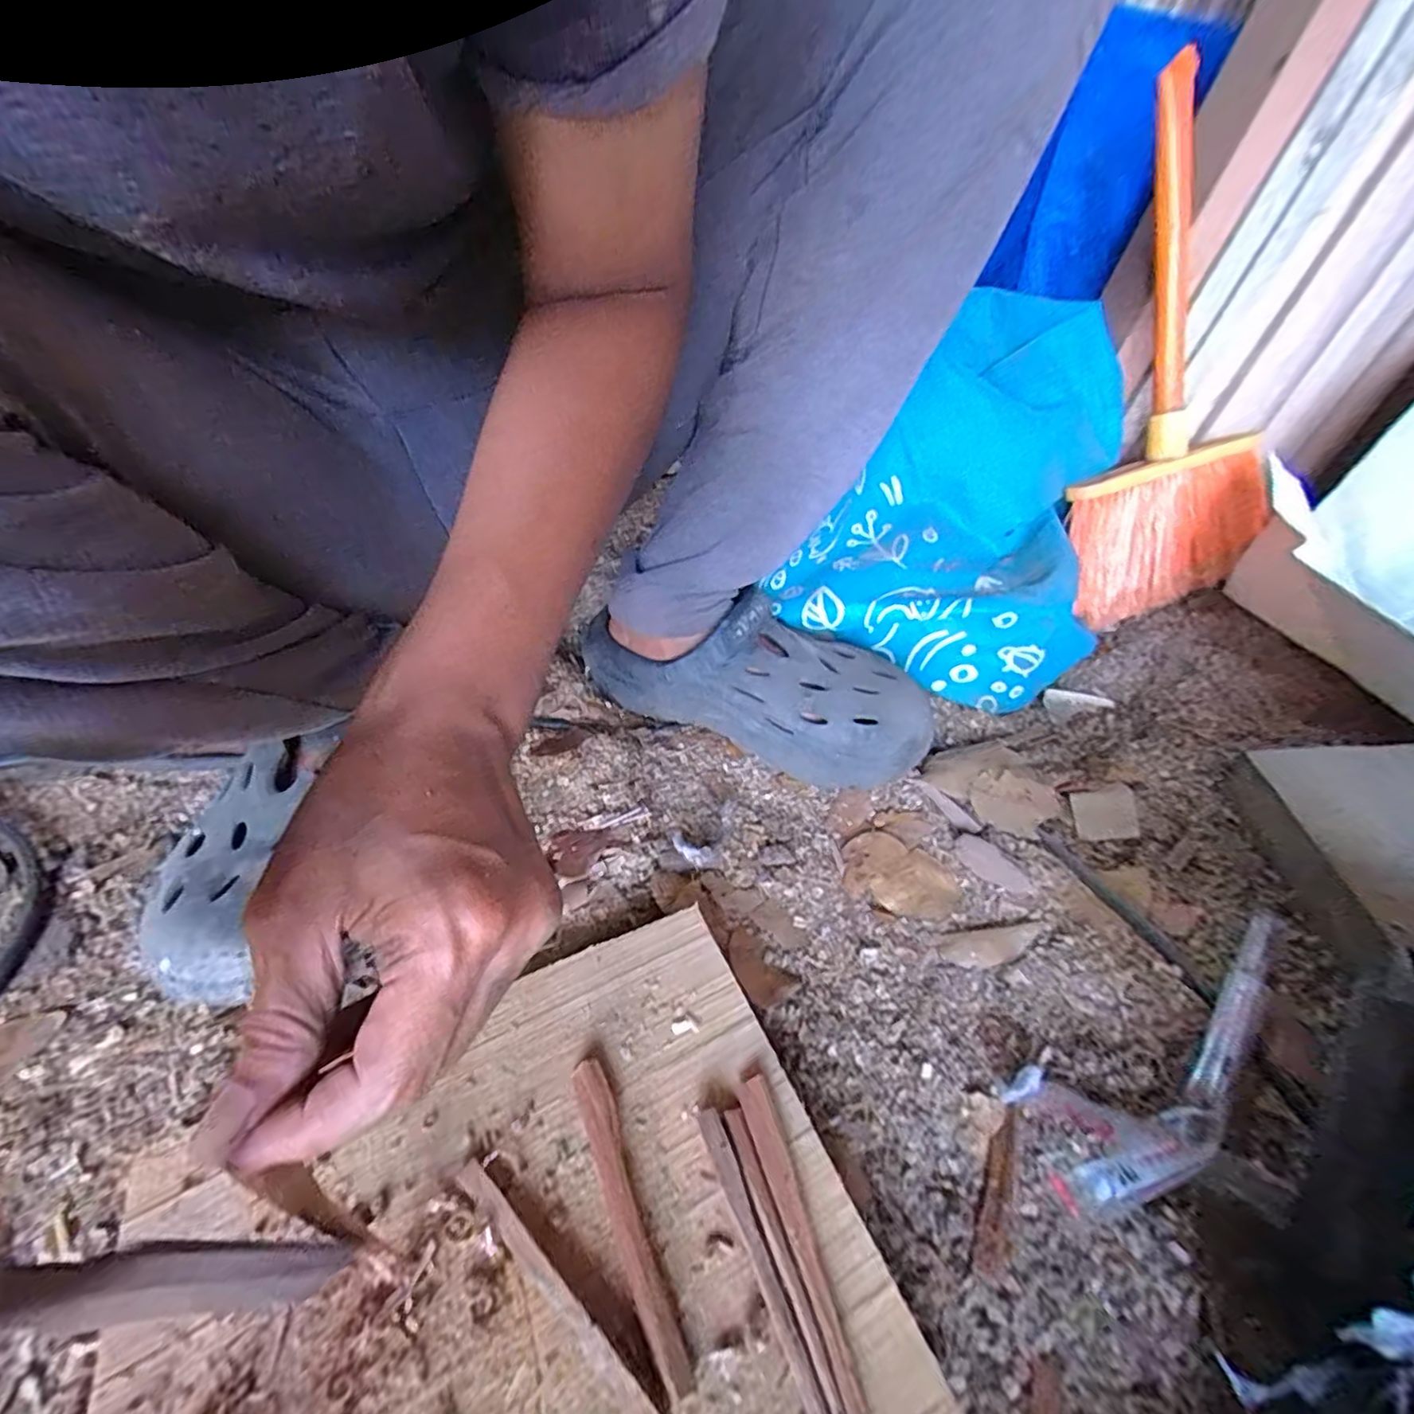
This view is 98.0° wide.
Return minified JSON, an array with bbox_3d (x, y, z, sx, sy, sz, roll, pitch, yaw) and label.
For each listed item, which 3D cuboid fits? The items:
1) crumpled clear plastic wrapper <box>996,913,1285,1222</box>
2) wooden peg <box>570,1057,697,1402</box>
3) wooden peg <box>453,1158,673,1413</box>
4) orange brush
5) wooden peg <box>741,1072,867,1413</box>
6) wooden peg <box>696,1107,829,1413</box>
[{"bbox_3d":[0.232,0.165,0.293,0.189,0.027,0.059,-15,46,-19],"label":"crumpled clear plastic wrapper"},{"bbox_3d":[-0.031,0.187,0.232,0.014,0.013,0.105,-17,47,-20],"label":"wooden peg"},{"bbox_3d":[-0.052,0.198,0.218,0.102,0.012,0.014,29,49,25],"label":"wooden peg"},{"bbox_3d":[0.395,-0.287,0.520,0.206,0.405,0.070,-19,20,-22],"label":"orange brush"},{"bbox_3d":[0.033,0.193,0.227,0.012,0.005,0.104,-9,45,-13],"label":"wooden peg"},{"bbox_3d":[0.020,0.200,0.220,0.008,0.006,0.104,-15,46,-19],"label":"wooden peg"}]

